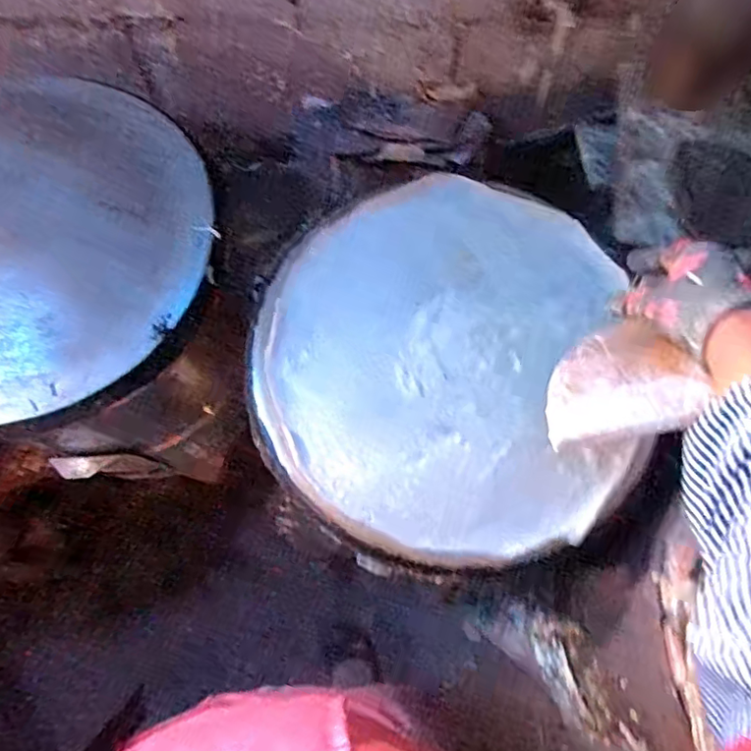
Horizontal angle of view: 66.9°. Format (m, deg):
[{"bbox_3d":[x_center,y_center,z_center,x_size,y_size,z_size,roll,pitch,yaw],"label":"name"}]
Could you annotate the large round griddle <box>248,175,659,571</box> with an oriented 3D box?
[{"bbox_3d":[0.060,-0.019,0.524,0.329,0.030,0.358,-4,69,0],"label":"large round griddle"}]

